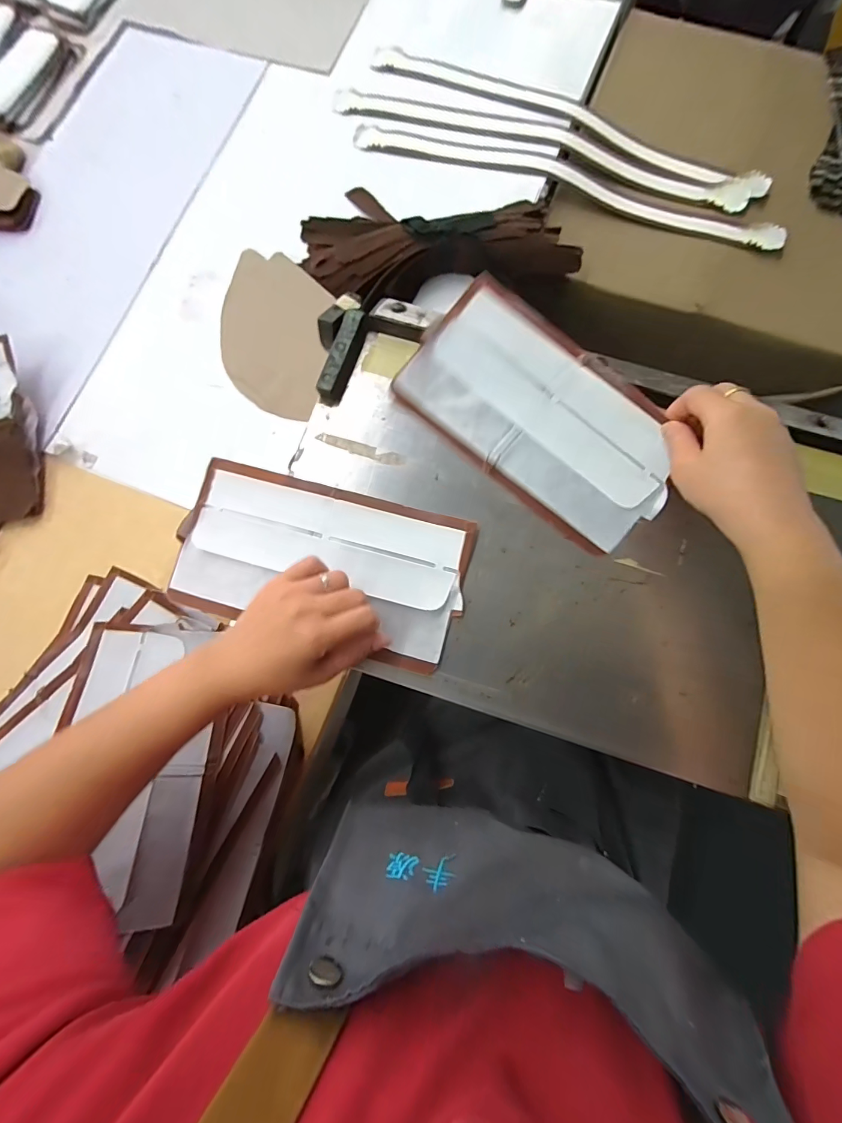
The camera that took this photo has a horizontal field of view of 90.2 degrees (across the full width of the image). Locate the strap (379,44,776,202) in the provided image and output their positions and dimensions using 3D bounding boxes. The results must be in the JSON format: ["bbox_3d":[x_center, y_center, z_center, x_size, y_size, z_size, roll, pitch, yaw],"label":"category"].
[{"bbox_3d":[0.199,-0.609,0.569,0.555,0.014,0.068,26,81,5],"label":"strap"}]

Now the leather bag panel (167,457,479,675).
[{"bbox_3d":[-0.082,0.000,0.339,0.230,0.012,0.122,14,81,4],"label":"leather bag panel"}]

